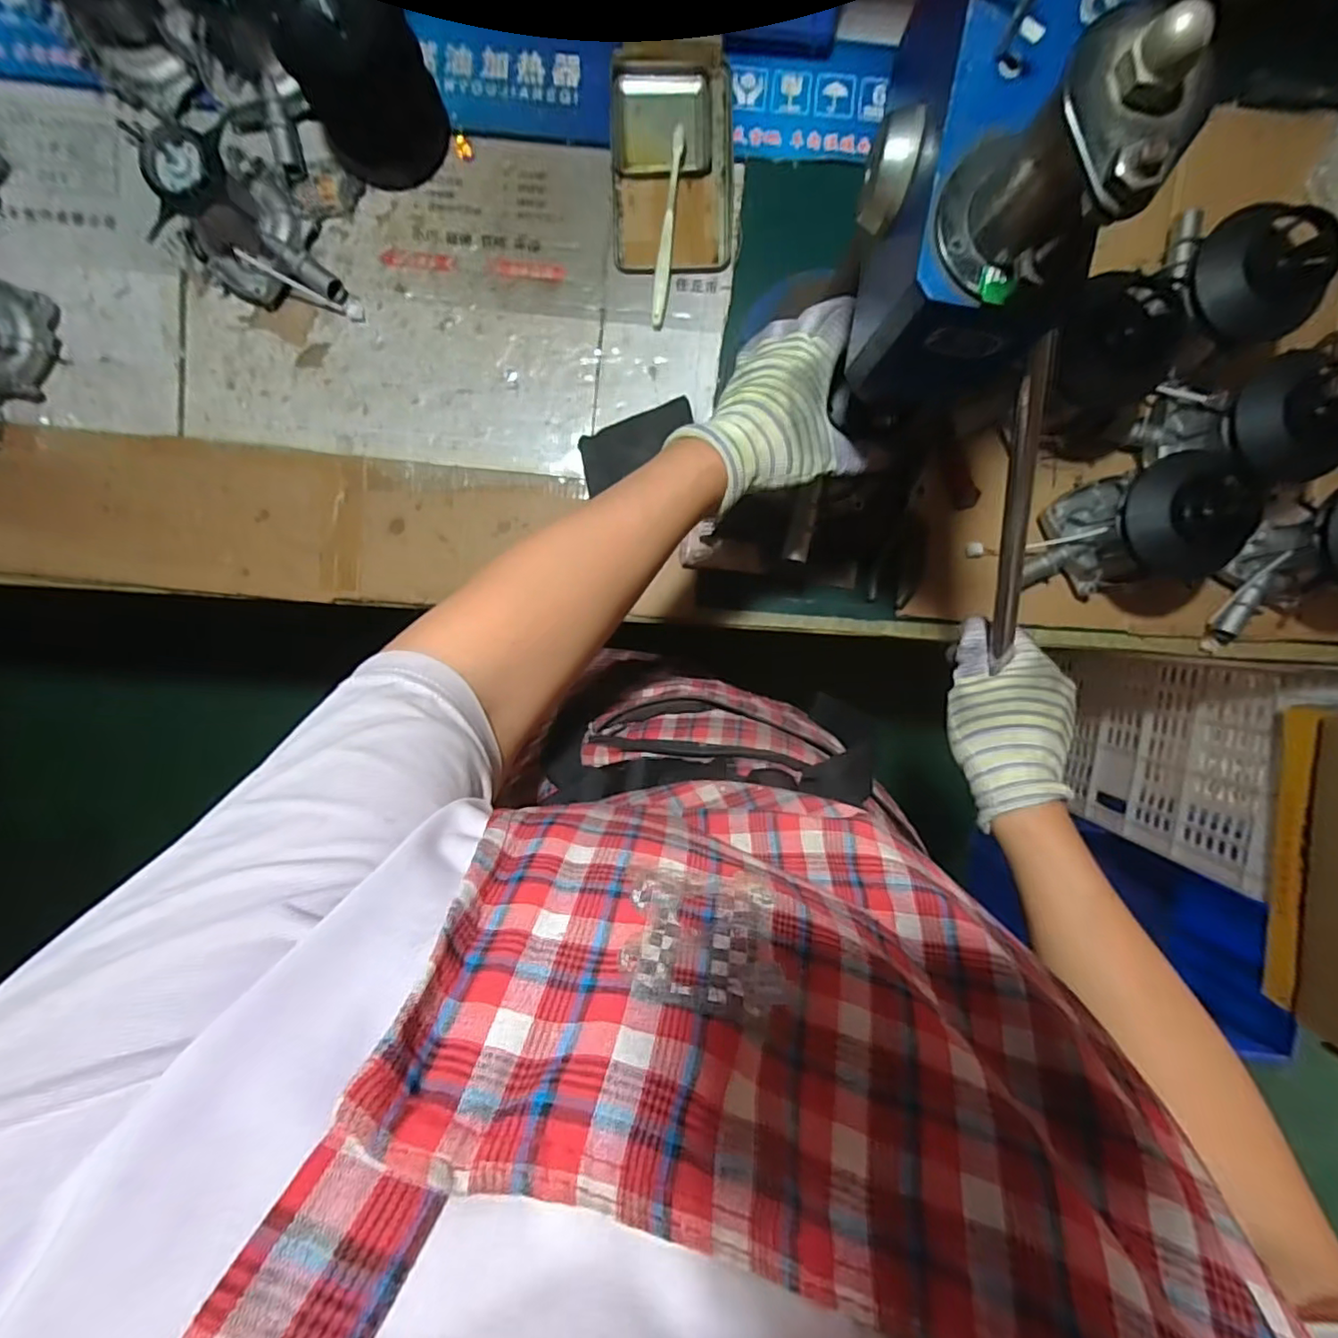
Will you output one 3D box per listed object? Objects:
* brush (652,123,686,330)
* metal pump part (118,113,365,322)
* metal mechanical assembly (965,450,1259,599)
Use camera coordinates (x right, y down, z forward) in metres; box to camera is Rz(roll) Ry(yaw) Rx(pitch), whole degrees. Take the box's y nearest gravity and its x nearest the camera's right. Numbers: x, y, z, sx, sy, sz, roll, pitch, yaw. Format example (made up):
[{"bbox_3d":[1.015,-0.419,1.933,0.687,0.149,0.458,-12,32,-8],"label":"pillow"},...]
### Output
[{"bbox_3d":[-0.001,-0.432,0.575,0.014,0.020,0.175,7,95,0],"label":"brush"},{"bbox_3d":[-0.384,-0.400,0.536,0.163,0.103,0.111,41,94,-3],"label":"metal pump part"},{"bbox_3d":[0.429,-0.129,0.547,0.141,0.125,0.108,-12,95,1],"label":"metal mechanical assembly"}]

